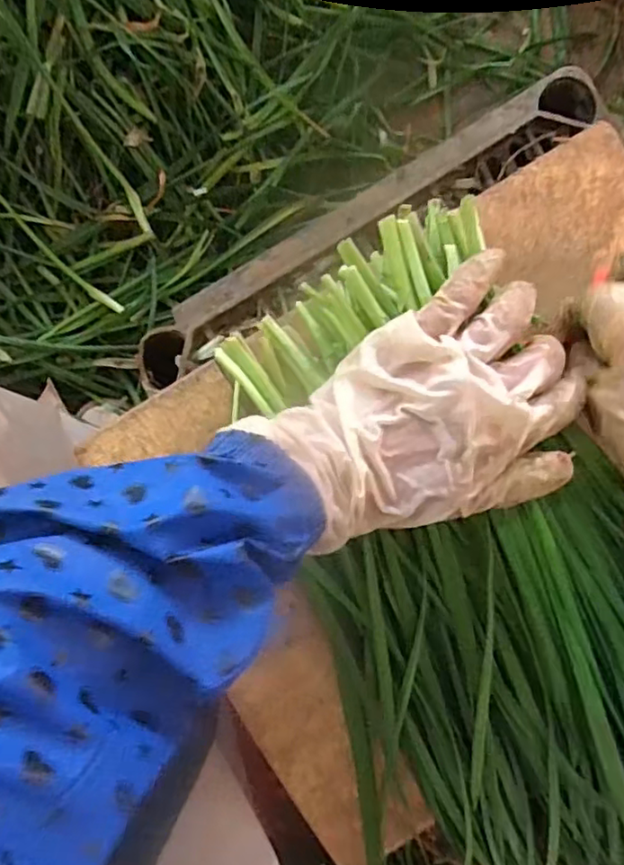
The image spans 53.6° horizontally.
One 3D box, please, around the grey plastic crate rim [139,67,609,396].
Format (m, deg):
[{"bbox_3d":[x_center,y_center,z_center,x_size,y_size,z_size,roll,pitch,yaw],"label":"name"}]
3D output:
[{"bbox_3d":[0.038,-0.126,0.368,0.322,0.031,0.040,-32,96,-6],"label":"grey plastic crate rim"}]

